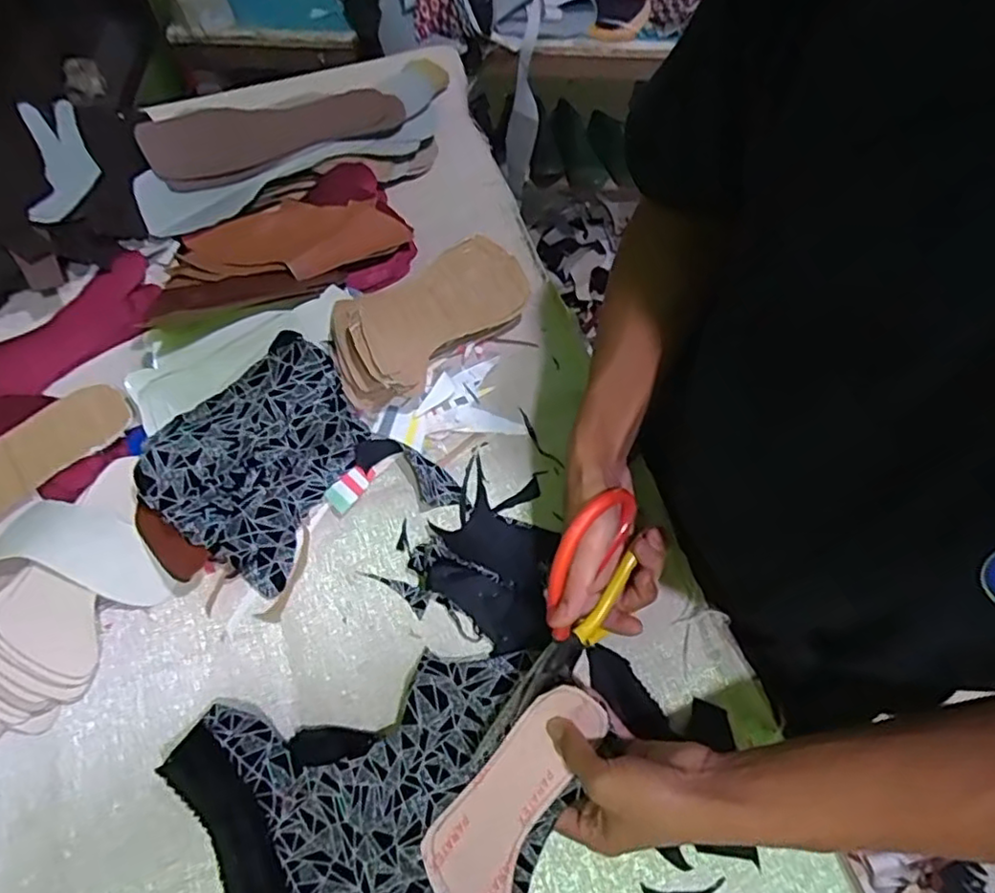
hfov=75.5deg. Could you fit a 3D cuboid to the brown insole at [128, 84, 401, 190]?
[{"bbox_3d":[-0.227,-0.326,0.659,0.252,0.023,0.105,-17,67,-9],"label":"brown insole"}]

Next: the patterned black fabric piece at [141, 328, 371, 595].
[{"bbox_3d":[-0.190,0.003,0.521,0.133,0.069,0.171,31,68,10],"label":"patterned black fabric piece"}]

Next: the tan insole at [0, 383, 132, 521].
[{"bbox_3d":[-0.385,0.010,0.525,0.167,0.006,0.070,-27,91,-13],"label":"tan insole"}]

